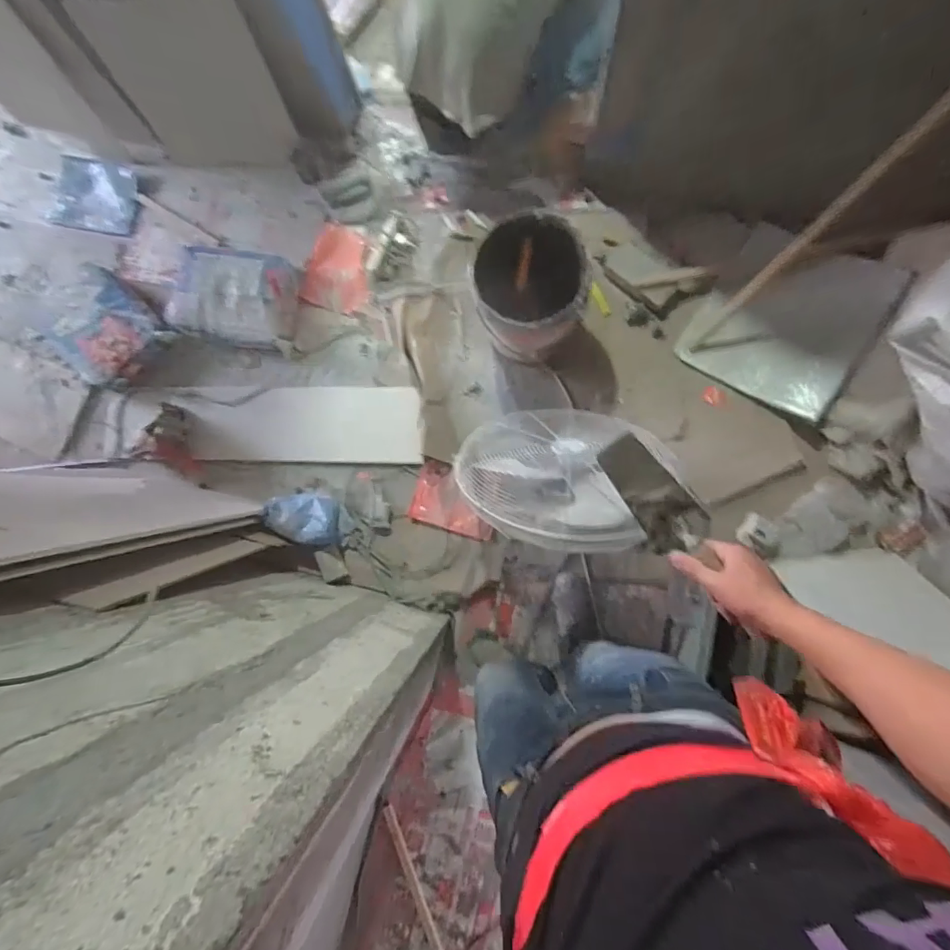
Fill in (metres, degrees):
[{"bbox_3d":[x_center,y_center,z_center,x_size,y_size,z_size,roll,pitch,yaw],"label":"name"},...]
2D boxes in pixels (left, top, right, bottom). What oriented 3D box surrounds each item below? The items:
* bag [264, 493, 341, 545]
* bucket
[{"bbox_3d":[-0.536,0.135,1.521,0.211,0.102,0.155,1,85,7],"label":"bag"},{"bbox_3d":[0.159,-0.521,1.414,0.301,0.302,0.324,-1,85,7],"label":"bucket"}]

